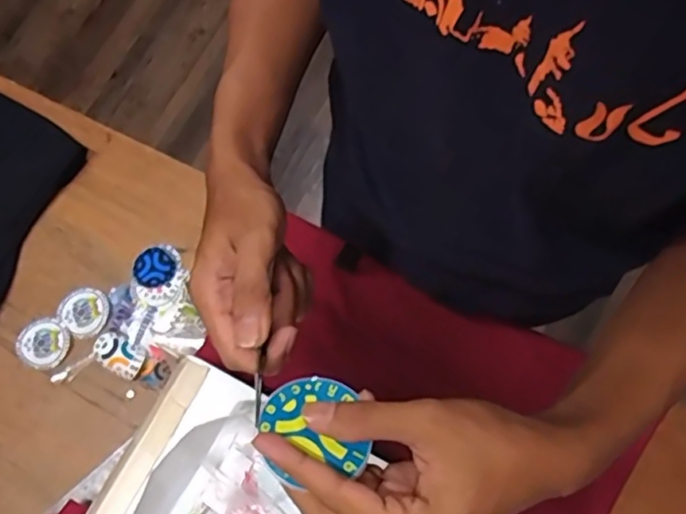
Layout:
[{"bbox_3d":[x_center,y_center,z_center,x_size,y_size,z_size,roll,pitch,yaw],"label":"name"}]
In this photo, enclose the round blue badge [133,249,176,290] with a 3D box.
[{"bbox_3d":[-0.229,0.014,0.767,0.050,0.004,0.046,0,74,1],"label":"round blue badge"}]

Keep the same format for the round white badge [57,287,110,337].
[{"bbox_3d":[-0.307,0.065,0.751,0.055,0.005,0.057,0,74,1],"label":"round white badge"}]

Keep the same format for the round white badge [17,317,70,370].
[{"bbox_3d":[-0.352,0.101,0.743,0.057,0.004,0.056,0,74,1],"label":"round white badge"}]

